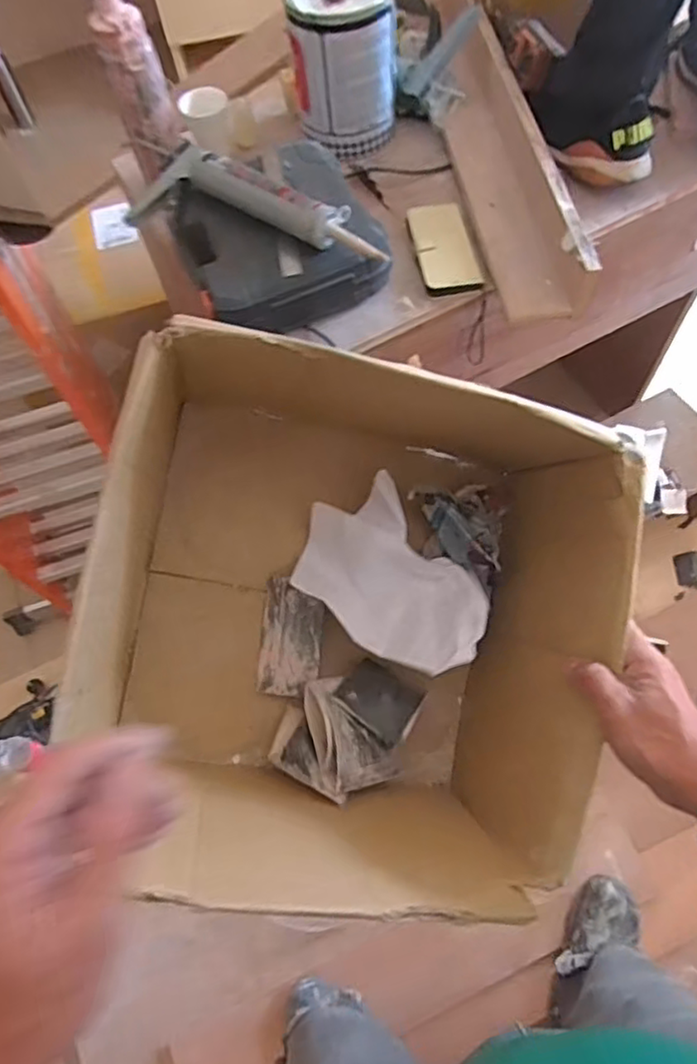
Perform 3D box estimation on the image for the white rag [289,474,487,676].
[{"bbox_3d":[0.040,0.045,0.582,0.118,0.046,0.184,-38,67,-15],"label":"white rag"}]

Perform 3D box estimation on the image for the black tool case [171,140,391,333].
[{"bbox_3d":[-0.099,-0.413,0.903,0.257,0.084,0.265,-22,64,-8],"label":"black tool case"}]

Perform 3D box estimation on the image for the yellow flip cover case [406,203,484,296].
[{"bbox_3d":[0.136,-0.418,0.951,0.081,0.019,0.169,-8,63,-1],"label":"yellow flip cover case"}]

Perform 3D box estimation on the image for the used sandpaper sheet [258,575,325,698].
[{"bbox_3d":[-0.054,0.101,0.622,0.056,0.006,0.109,4,89,4],"label":"used sandpaper sheet"}]

